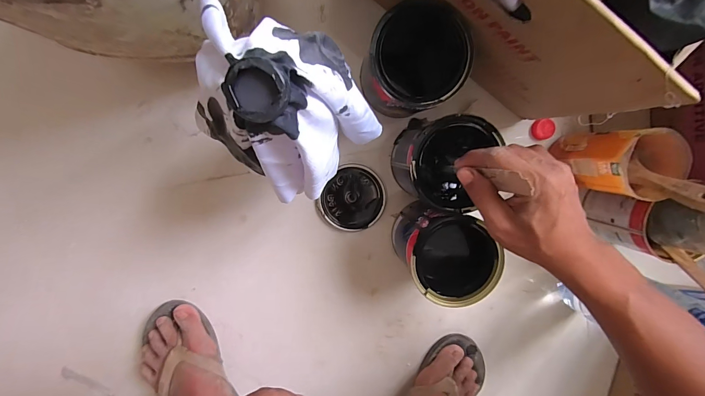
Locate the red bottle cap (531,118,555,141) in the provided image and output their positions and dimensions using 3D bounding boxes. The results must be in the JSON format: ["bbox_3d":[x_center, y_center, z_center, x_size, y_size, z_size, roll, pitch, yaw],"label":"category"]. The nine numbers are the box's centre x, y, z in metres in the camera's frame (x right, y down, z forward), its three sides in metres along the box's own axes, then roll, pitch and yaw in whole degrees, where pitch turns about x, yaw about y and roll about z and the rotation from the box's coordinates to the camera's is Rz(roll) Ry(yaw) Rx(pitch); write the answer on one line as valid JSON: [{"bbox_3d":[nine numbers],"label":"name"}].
[{"bbox_3d":[0.281,-0.101,0.494,0.029,0.017,0.030,-1,98,-4],"label":"red bottle cap"}]

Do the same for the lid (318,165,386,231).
[{"bbox_3d":[0.003,0.002,0.487,0.088,0.005,0.094,-1,98,-4],"label":"lid"}]

